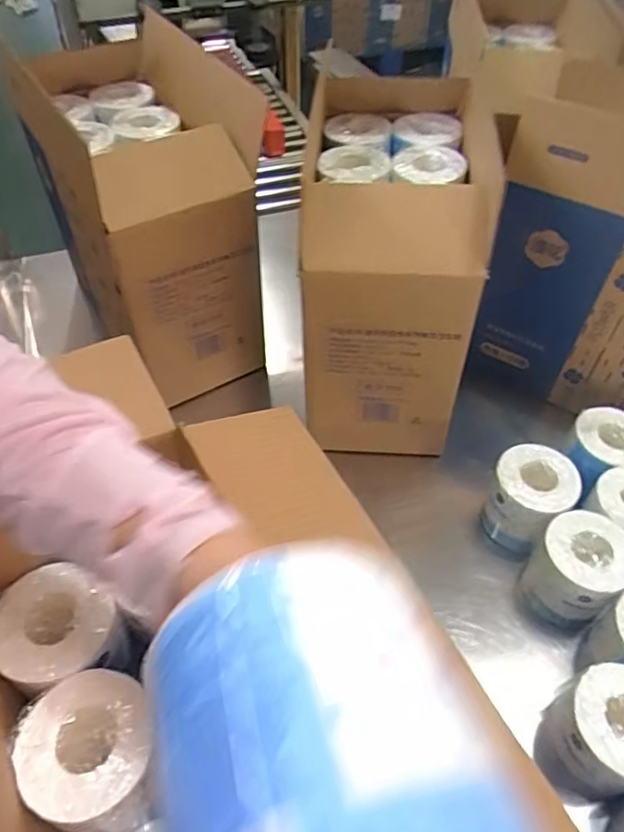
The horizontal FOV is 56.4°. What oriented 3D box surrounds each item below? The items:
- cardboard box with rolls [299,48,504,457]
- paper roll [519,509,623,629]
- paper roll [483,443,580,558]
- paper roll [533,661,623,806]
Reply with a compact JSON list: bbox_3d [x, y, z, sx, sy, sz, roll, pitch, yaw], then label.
[{"bbox_3d":[0.113,-0.232,0.855,0.228,0.374,0.420,6,50,4],"label":"cardboard box with rolls"},{"bbox_3d":[0.315,0.189,0.698,0.102,0.123,0.099,-29,56,-23],"label":"paper roll"},{"bbox_3d":[0.281,0.114,0.764,0.092,0.135,0.088,0,50,0],"label":"paper roll"},{"bbox_3d":[0.289,0.317,0.578,0.113,0.103,0.096,-29,56,-22],"label":"paper roll"}]

